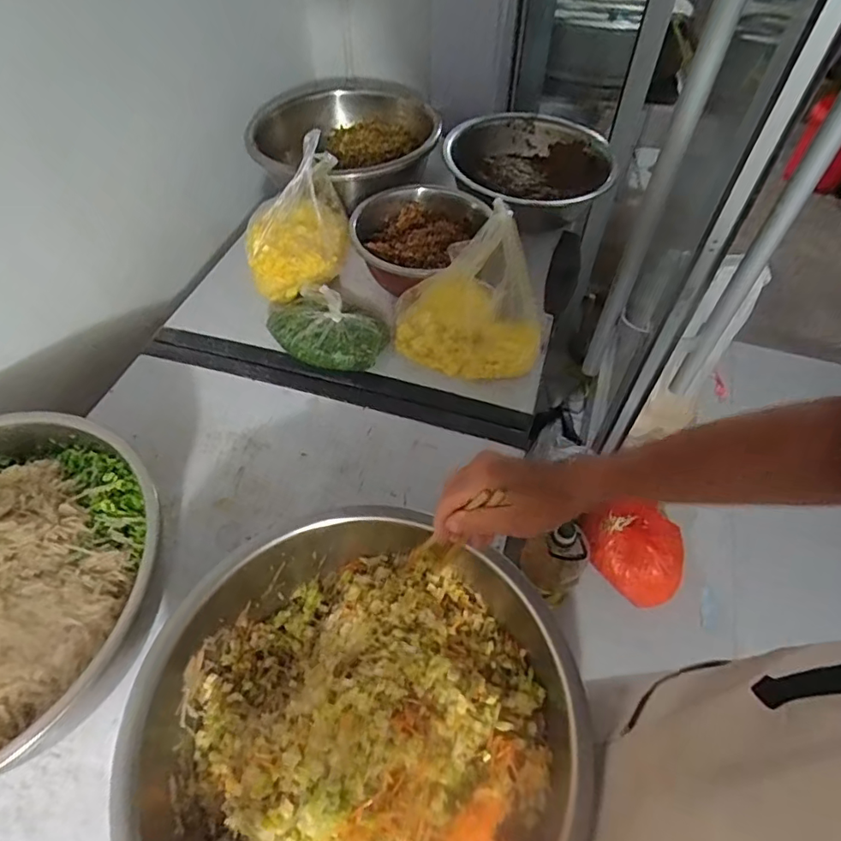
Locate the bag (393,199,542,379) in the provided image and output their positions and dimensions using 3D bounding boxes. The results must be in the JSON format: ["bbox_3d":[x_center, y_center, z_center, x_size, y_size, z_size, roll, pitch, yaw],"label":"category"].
[{"bbox_3d":[0.075,-0.184,0.773,0.229,0.235,0.123,6,54,5],"label":"bag"}]

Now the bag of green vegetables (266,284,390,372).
[{"bbox_3d":[-0.153,-0.142,0.844,0.185,0.062,0.129,27,58,19],"label":"bag of green vegetables"}]

